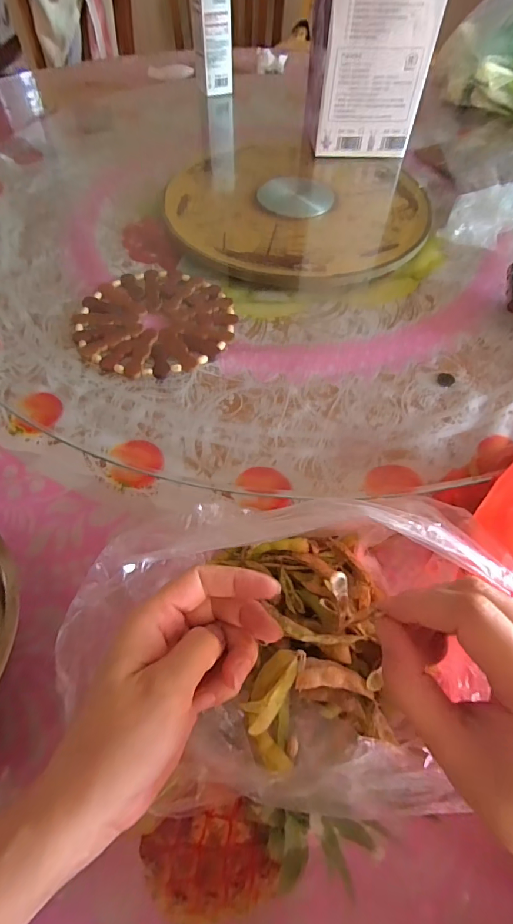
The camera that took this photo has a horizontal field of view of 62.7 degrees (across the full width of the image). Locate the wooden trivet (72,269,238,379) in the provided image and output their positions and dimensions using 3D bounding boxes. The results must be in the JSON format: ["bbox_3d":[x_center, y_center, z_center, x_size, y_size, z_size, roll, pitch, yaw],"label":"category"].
[{"bbox_3d":[-0.102,-0.146,0.427,0.154,0.010,0.153,1,58,-1],"label":"wooden trivet"}]

